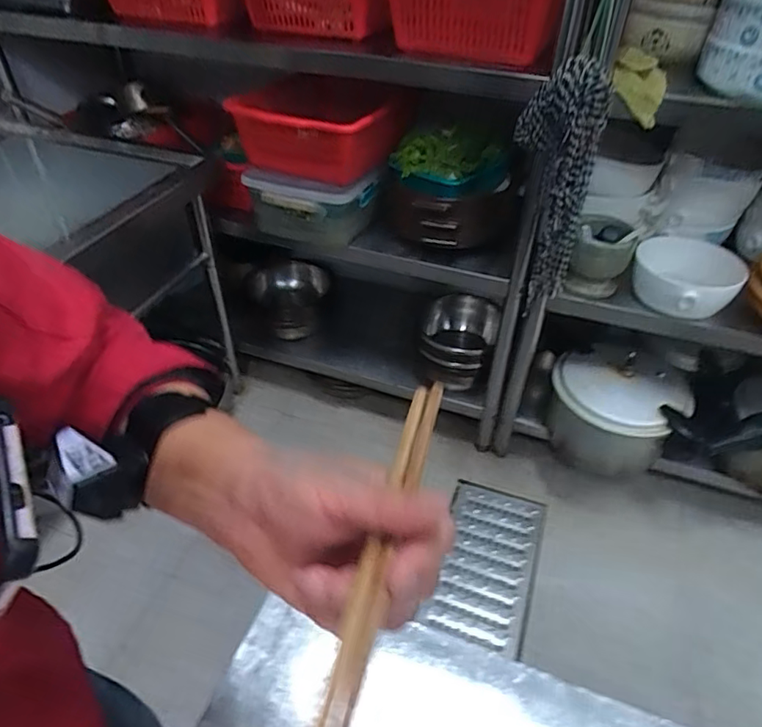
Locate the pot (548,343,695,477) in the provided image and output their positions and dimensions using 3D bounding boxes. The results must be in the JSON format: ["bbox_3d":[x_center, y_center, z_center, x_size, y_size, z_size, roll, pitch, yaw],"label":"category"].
[{"bbox_3d":[0.584,0.115,1.408,0.311,0.210,0.266,13,43,13],"label":"pot"}]

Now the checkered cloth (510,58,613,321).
[{"bbox_3d":[0.314,-0.333,1.056,0.142,0.434,0.093,9,42,9],"label":"checkered cloth"}]

